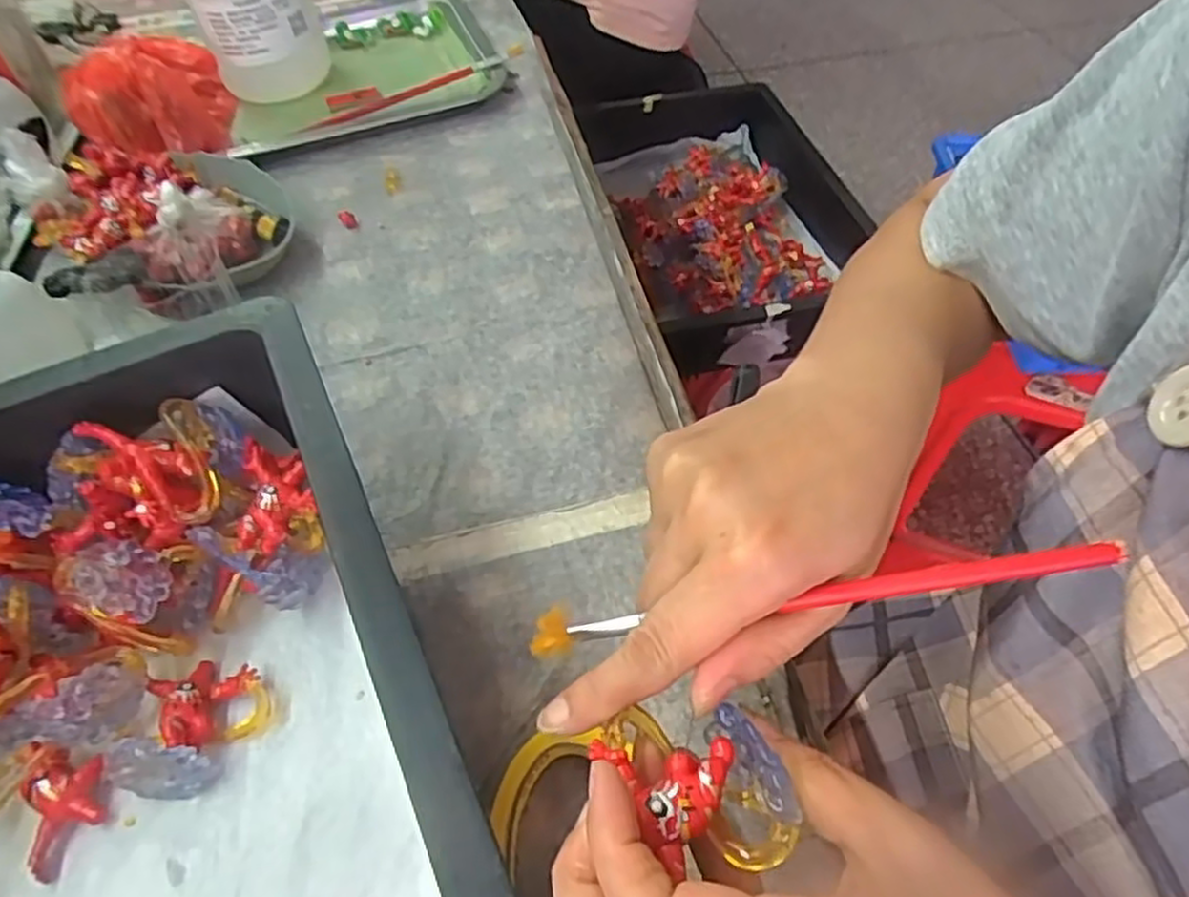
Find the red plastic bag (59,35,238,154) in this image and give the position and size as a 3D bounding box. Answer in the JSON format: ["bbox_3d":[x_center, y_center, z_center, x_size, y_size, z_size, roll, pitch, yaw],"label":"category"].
[{"bbox_3d":[-0.328,-0.261,0.556,0.108,0.073,0.094,-24,55,-17],"label":"red plastic bag"}]

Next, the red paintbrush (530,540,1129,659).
[{"bbox_3d":[0.058,0.042,0.212,0.161,0.009,0.010,-12,50,14],"label":"red paintbrush"}]

